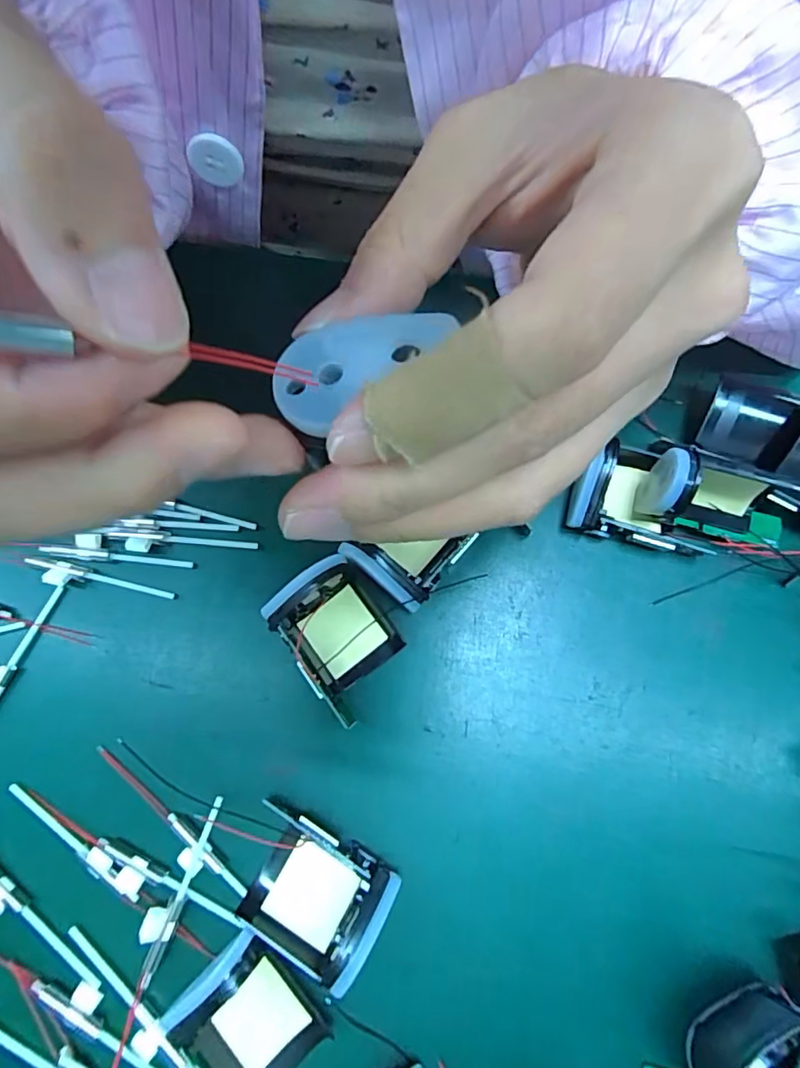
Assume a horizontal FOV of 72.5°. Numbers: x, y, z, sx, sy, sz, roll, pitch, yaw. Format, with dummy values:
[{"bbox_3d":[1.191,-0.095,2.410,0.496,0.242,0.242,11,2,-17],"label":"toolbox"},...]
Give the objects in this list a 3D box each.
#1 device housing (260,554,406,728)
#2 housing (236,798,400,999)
[{"bbox_3d":[-0.022,0.037,0.200,0.037,0.016,0.049,-37,78,-8],"label":"device housing"},{"bbox_3d":[-0.029,0.117,0.176,0.046,0.021,0.038,29,78,8],"label":"housing"}]

